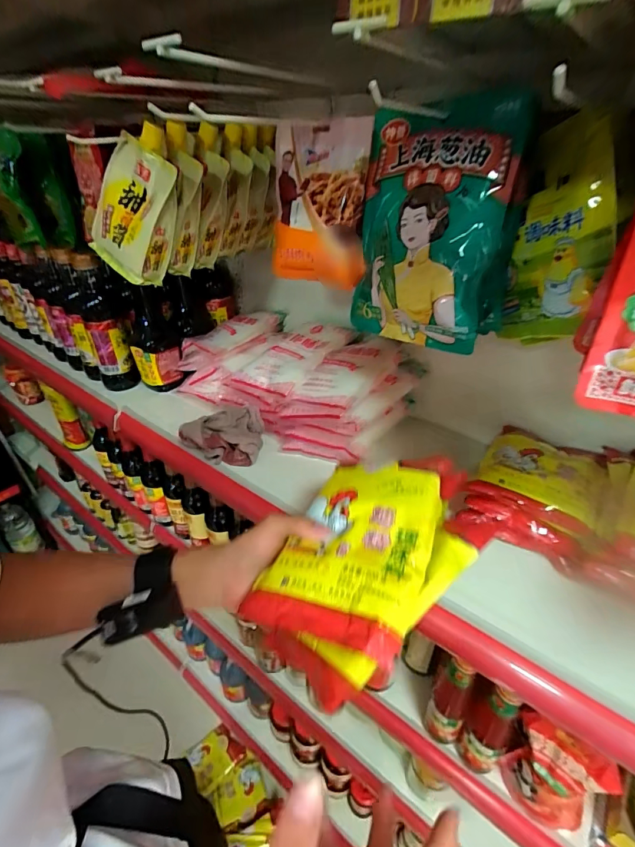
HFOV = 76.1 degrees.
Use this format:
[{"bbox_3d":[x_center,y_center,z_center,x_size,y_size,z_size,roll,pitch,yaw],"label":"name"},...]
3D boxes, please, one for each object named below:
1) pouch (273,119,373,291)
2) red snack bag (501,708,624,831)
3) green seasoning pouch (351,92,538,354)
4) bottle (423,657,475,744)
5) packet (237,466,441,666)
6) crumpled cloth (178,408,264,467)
[{"bbox_3d":[-0.004,-0.257,0.493,0.128,0.171,0.038,12,31,24],"label":"pouch"},{"bbox_3d":[0.281,0.428,0.491,0.097,0.167,0.033,29,43,35],"label":"red snack bag"},{"bbox_3d":[0.109,-0.198,0.429,0.160,0.223,0.028,24,28,34],"label":"green seasoning pouch"},{"bbox_3d":[0.181,0.367,0.547,0.049,0.181,0.043,20,39,26],"label":"bottle"},{"bbox_3d":[0.030,0.103,0.352,0.129,0.014,0.167,3,44,34],"label":"packet"},{"bbox_3d":[-0.156,0.014,0.662,0.132,0.064,0.107,-7,35,-10],"label":"crumpled cloth"}]

